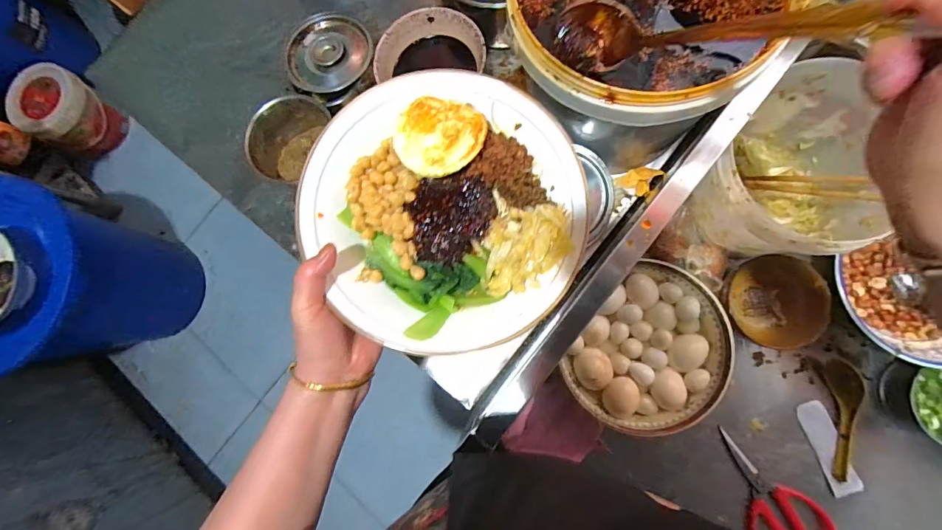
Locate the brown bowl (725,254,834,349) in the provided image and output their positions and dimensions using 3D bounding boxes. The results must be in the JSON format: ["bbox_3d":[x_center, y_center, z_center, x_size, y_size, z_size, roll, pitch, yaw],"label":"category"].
[{"bbox_3d":[0.404,0.049,0.546,0.096,0.048,0.120,-3,84,5],"label":"brown bowl"}]

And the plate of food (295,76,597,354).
[{"bbox_3d":[-0.020,-0.046,0.329,0.211,0.041,0.217,-1,85,6],"label":"plate of food"}]

